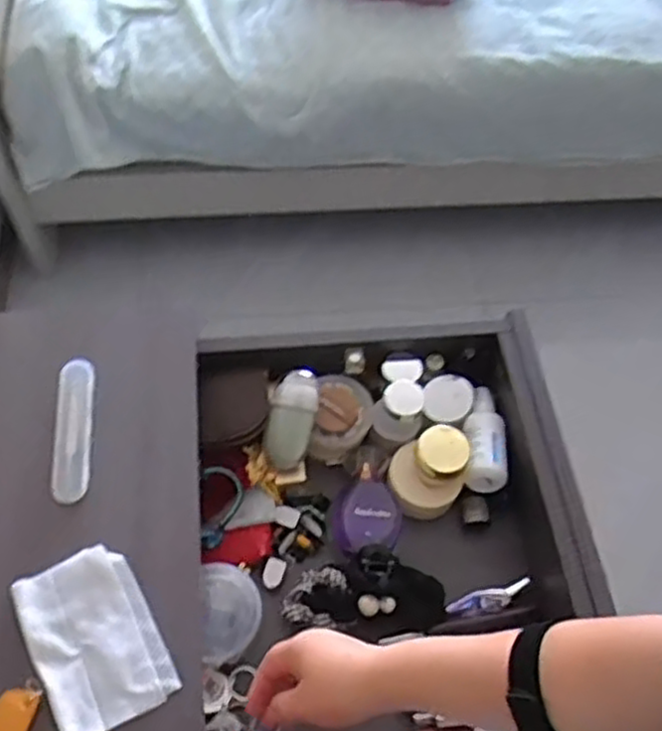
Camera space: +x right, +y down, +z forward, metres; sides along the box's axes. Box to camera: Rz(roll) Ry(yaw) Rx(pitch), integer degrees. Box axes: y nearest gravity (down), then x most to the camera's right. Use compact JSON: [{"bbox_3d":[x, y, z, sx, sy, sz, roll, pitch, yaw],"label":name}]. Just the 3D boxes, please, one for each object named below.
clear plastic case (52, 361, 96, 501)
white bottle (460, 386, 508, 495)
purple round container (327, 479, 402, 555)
[{"bbox_3d":[-0.238,0.057,0.683,0.036,0.007,0.141,-4,59,-6],"label":"clear plastic case"},{"bbox_3d":[0.162,0.071,0.783,0.039,0.032,0.117,5,58,-1],"label":"white bottle"},{"bbox_3d":[0.035,0.155,0.761,0.071,0.035,0.071,2,58,-3],"label":"purple round container"}]

